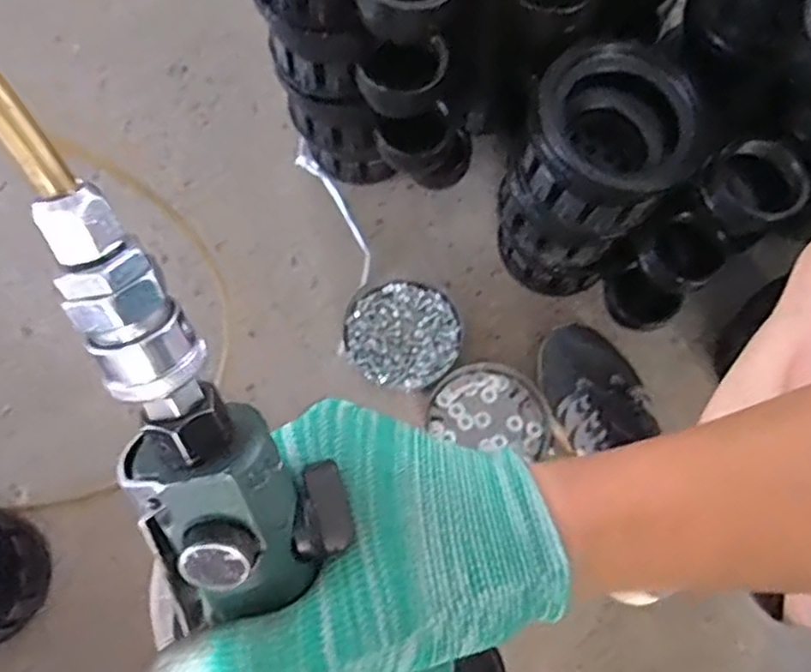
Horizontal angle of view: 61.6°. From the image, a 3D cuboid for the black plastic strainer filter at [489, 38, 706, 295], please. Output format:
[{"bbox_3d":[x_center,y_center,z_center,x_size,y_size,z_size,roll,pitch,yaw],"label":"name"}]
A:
[{"bbox_3d":[0.176,-0.153,0.688,0.136,0.279,0.144,26,77,8],"label":"black plastic strainer filter"}]

